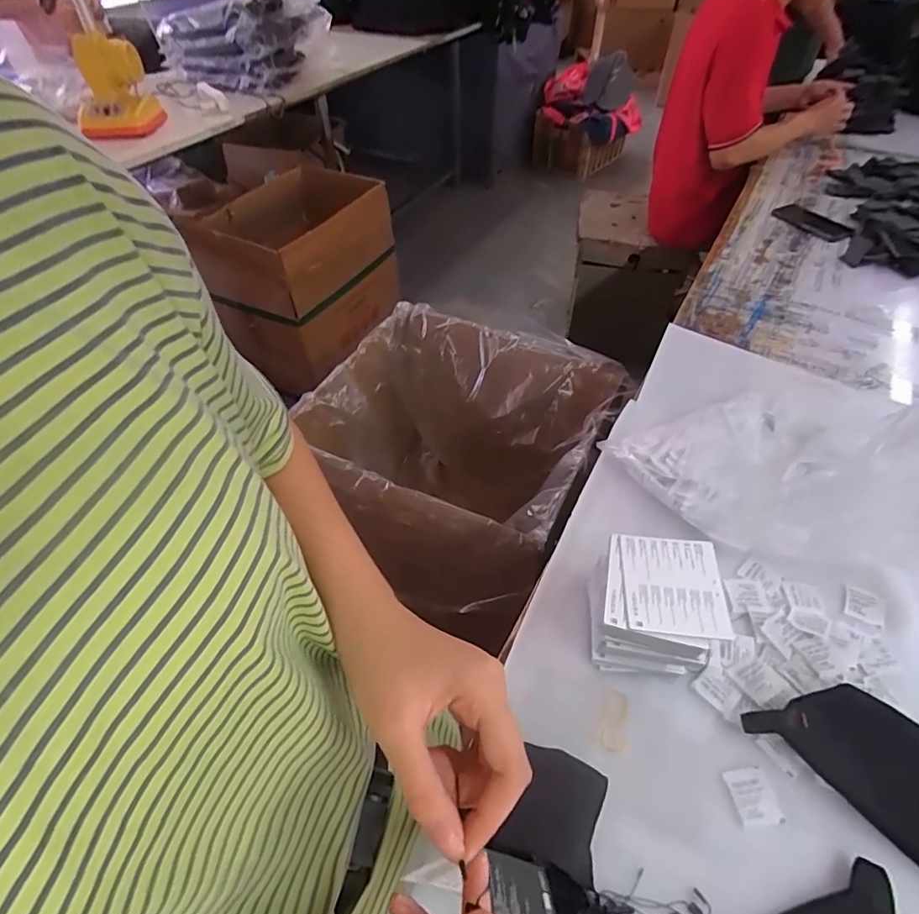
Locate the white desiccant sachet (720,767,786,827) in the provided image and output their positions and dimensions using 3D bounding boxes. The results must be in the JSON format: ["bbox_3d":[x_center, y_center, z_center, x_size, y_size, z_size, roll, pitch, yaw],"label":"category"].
[{"bbox_3d":[0.257,0.299,0.449,0.035,0.004,0.042,-6,50,-5],"label":"white desiccant sachet"}]

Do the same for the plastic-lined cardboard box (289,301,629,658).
[{"bbox_3d":[-0.017,0.036,1.204,0.586,0.505,0.532,23,53,19],"label":"plastic-lined cardboard box"}]

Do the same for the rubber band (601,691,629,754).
[{"bbox_3d":[0.150,0.254,0.492,0.023,0.004,0.055,11,50,10],"label":"rubber band"}]

